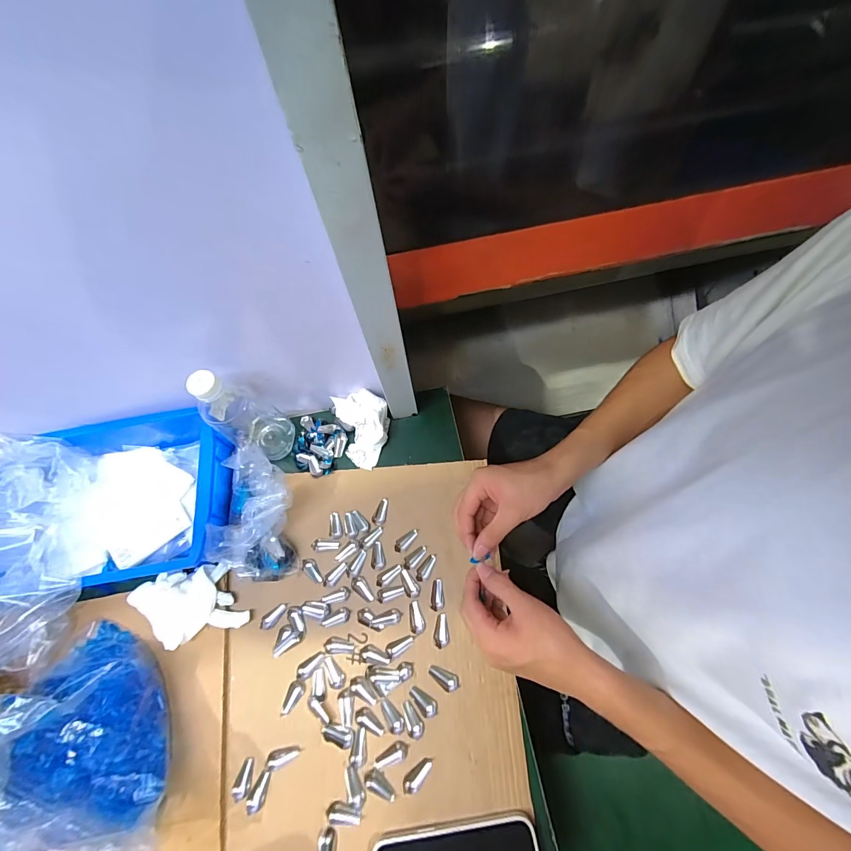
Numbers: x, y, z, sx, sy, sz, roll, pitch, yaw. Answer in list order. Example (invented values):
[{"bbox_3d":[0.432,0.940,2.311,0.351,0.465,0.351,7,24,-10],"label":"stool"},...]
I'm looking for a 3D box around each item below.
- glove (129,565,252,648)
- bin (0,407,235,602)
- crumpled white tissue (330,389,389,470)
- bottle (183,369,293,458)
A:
[{"bbox_3d":[-0.307,0.229,0.481,0.136,0.034,0.084,-18,67,-4],"label":"glove"},{"bbox_3d":[-0.425,0.099,0.513,0.295,0.102,0.222,-11,67,-1],"label":"bin"},{"bbox_3d":[-0.089,0.004,0.567,0.073,0.038,0.108,-15,67,-3],"label":"crumpled white tissue"},{"bbox_3d":[-0.242,-0.017,0.514,0.067,0.197,0.073,-43,71,-14],"label":"bottle"}]

